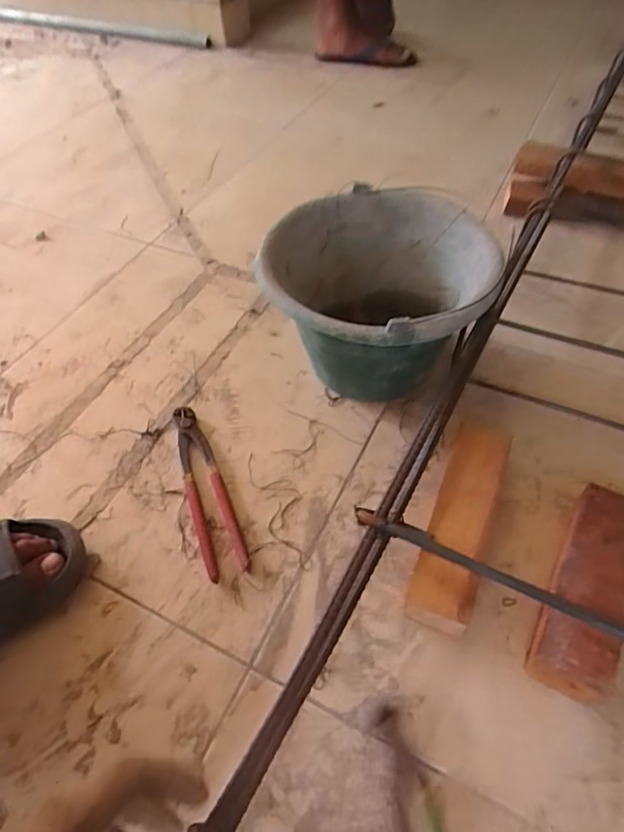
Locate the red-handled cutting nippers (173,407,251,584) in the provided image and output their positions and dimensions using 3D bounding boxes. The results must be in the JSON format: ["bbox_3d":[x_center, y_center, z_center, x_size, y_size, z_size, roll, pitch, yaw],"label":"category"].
[{"bbox_3d":[-0.121,0.077,0.574,0.045,0.016,0.217,-19,52,-12],"label":"red-handled cutting nippers"}]

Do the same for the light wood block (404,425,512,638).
[{"bbox_3d":[0.153,0.104,0.533,0.063,0.044,0.232,17,54,16],"label":"light wood block"}]

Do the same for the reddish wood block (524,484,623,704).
[{"bbox_3d":[0.258,0.160,0.481,0.063,0.047,0.193,25,56,22],"label":"reddish wood block"}]

